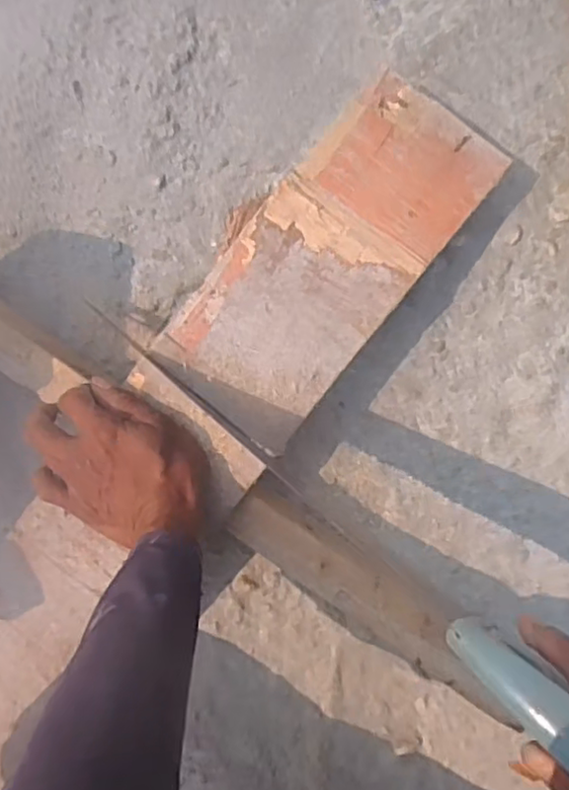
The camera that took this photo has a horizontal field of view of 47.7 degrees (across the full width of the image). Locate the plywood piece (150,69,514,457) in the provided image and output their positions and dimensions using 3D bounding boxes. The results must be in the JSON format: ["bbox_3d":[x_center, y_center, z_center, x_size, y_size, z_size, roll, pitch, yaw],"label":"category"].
[{"bbox_3d":[0.033,-0.108,0.501,0.133,0.012,0.286,38,91,5],"label":"plywood piece"}]

